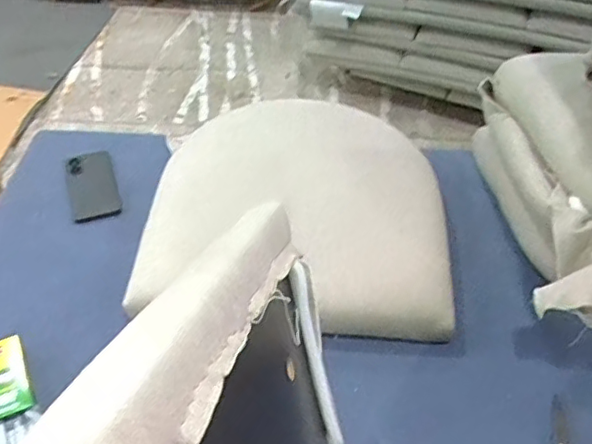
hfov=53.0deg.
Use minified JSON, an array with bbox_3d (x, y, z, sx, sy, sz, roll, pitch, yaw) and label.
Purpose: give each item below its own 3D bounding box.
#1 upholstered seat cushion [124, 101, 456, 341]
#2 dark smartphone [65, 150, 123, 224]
[{"bbox_3d":[0.008,-0.023,0.929,0.450,0.098,0.403,4,48,4],"label":"upholstered seat cushion"},{"bbox_3d":[-0.348,-0.062,1.015,0.082,0.010,0.148,-17,59,-11],"label":"dark smartphone"}]

